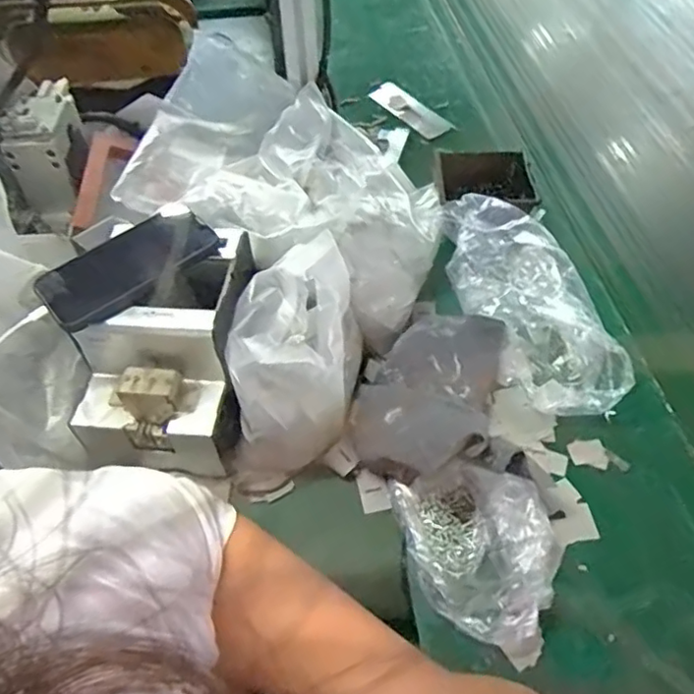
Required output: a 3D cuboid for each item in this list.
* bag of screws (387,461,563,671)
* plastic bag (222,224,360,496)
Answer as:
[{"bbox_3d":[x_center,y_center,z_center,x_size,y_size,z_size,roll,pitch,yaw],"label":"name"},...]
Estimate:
[{"bbox_3d":[0.116,0.169,0.498,0.119,0.043,0.155,-12,52,-8],"label":"bag of screws"},{"bbox_3d":[-0.049,0.013,0.546,0.102,0.146,0.172,5,52,5],"label":"plastic bag"}]

